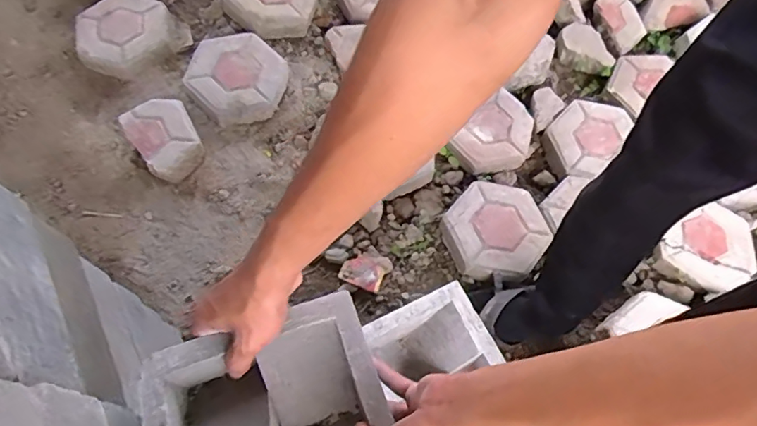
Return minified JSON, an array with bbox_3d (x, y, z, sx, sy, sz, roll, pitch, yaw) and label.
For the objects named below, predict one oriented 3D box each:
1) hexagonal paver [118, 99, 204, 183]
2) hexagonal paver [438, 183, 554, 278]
[{"bbox_3d":[-0.434,-0.152,1.057,0.125,0.066,0.170,-34,72,-19],"label":"hexagonal paver"},{"bbox_3d":[0.242,0.034,1.051,0.201,0.067,0.229,41,68,14],"label":"hexagonal paver"}]

